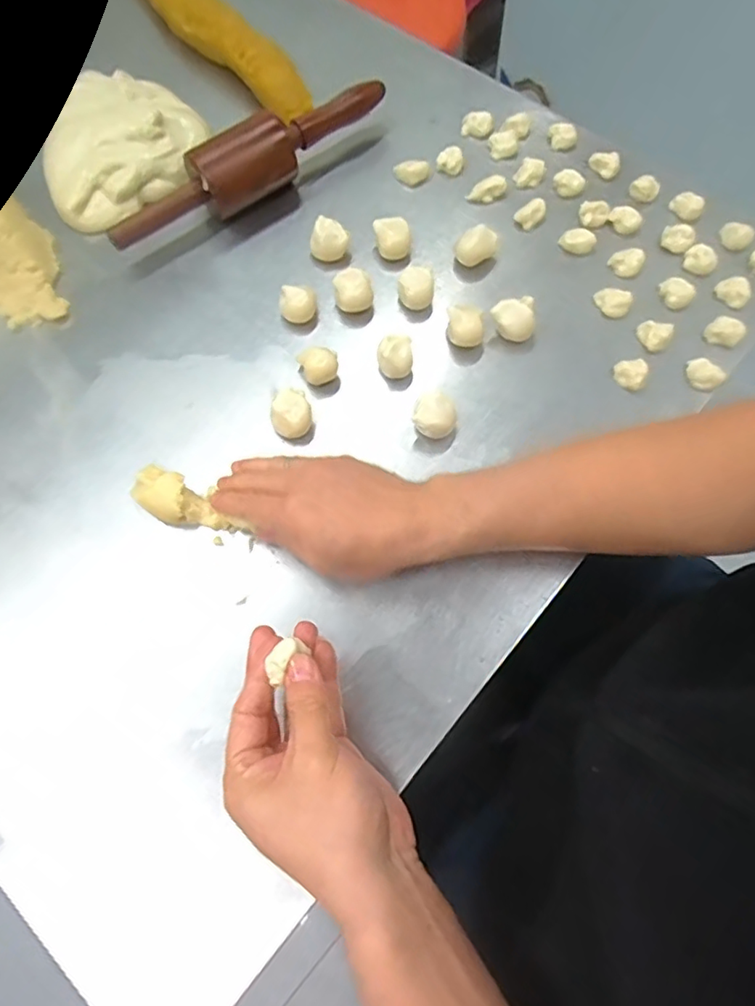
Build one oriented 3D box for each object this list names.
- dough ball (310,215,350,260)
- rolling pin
[{"bbox_3d":[-0.043,-0.241,0.528,0.034,0.022,0.028,-2,70,2],"label":"dough ball"},{"bbox_3d":[-0.109,-0.315,0.534,0.299,0.050,0.050,-36,73,-10],"label":"rolling pin"}]

